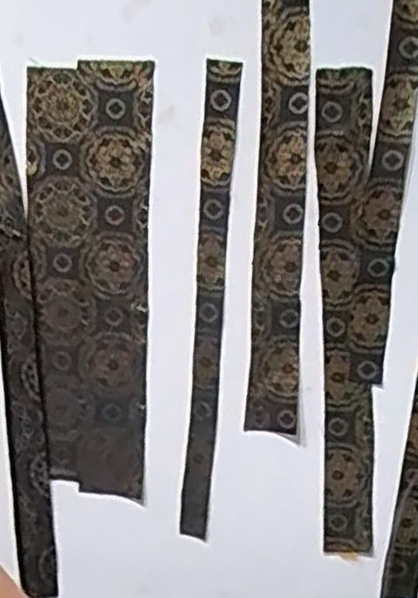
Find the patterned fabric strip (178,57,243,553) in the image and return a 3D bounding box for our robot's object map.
[{"bbox_3d":[-0.001,0.011,0.724,0.030,0.443,0.006,5,11,8],"label":"patterned fabric strip"}]

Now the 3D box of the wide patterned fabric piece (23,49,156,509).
[{"bbox_3d":[-0.115,-0.013,0.730,0.110,0.392,0.009,5,13,3],"label":"wide patterned fabric piece"}]

